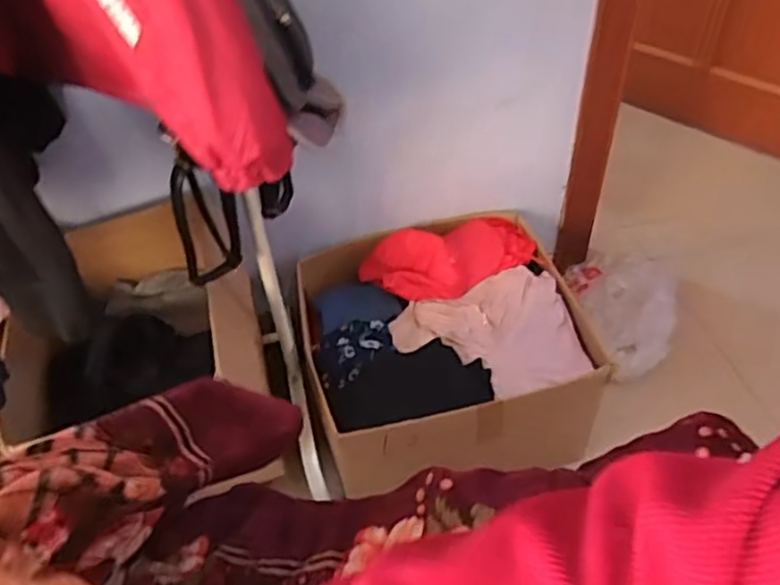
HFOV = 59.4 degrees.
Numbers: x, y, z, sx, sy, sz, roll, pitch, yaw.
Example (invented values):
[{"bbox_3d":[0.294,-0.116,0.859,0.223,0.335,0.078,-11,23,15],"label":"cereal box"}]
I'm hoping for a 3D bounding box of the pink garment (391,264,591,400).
[{"bbox_3d":[0.175,0.084,1.224,0.303,0.063,0.253,-12,49,-7],"label":"pink garment"}]

